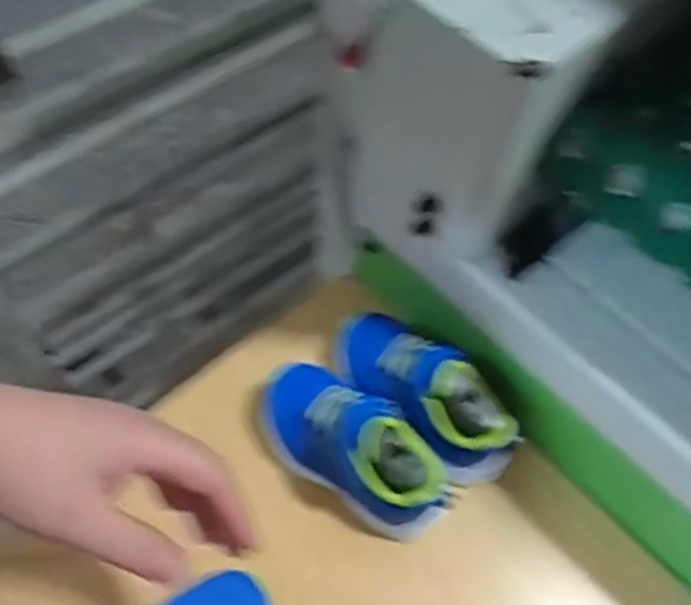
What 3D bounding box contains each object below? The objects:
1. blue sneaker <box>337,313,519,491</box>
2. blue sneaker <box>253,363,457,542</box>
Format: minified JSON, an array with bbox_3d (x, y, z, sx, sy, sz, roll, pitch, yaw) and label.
[{"bbox_3d":[0.055,0.061,0.552,0.057,0.072,0.159,-40,69,-23],"label":"blue sneaker"},{"bbox_3d":[0.003,0.101,0.526,0.157,0.078,0.064,37,65,18],"label":"blue sneaker"}]

